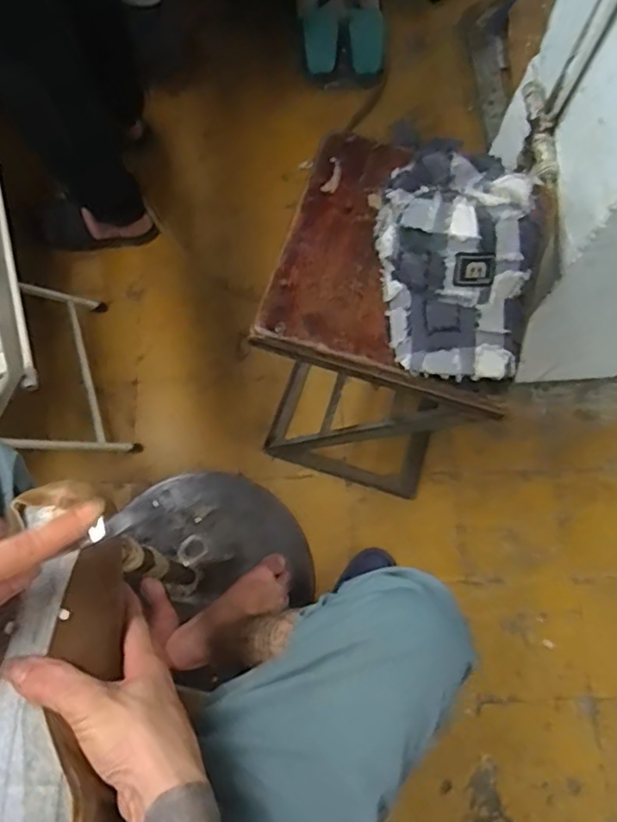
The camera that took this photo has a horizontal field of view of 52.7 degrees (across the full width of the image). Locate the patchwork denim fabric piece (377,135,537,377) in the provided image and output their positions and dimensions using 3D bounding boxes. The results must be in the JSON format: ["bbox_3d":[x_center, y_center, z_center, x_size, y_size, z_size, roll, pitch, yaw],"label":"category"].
[{"bbox_3d":[0.155,-0.162,0.661,0.164,0.085,0.259,8,73,2],"label":"patchwork denim fabric piece"}]

